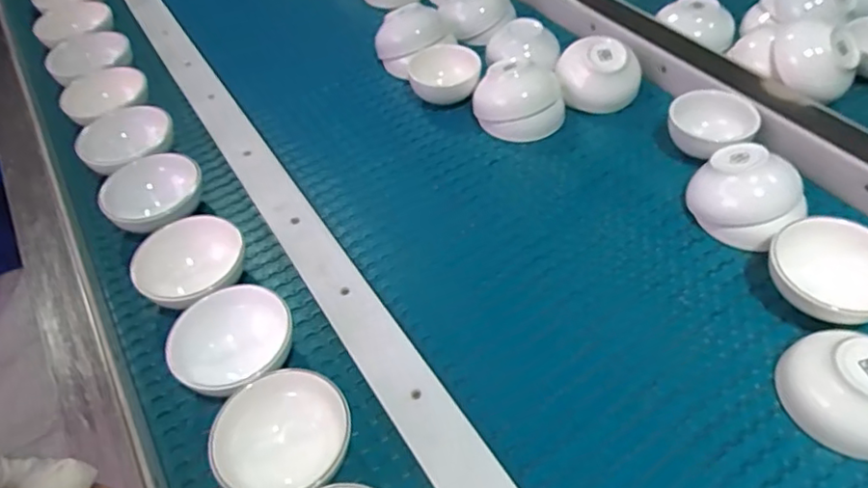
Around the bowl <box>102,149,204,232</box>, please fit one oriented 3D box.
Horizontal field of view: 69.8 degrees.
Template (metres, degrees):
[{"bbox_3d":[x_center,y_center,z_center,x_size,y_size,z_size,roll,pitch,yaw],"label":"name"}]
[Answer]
[{"bbox_3d":[-0.338,-0.059,0.756,0.113,0.046,0.113,-5,42,4],"label":"bowl"}]

